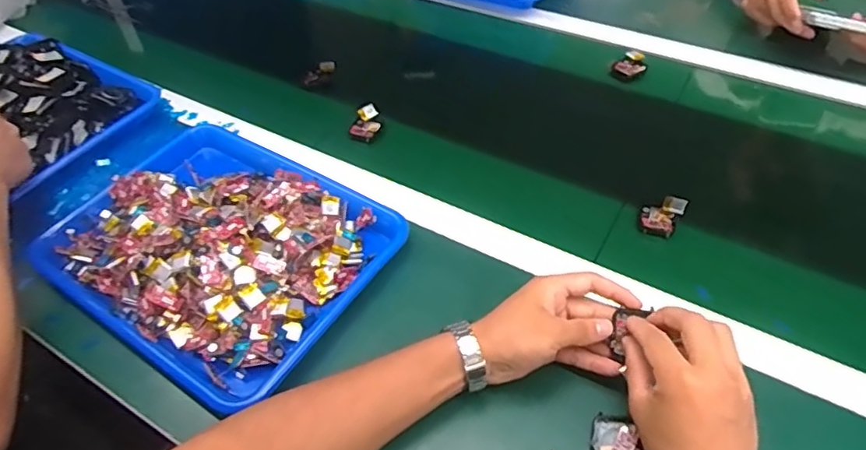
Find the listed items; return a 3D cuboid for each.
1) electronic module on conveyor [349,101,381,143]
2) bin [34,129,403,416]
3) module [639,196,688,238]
[{"bbox_3d":[-0.084,-0.133,0.720,0.031,0.018,0.058,10,51,12],"label":"electronic module on conveyor"},{"bbox_3d":[-0.214,0.018,0.564,0.318,0.049,0.247,26,56,24],"label":"bin"},{"bbox_3d":[0.242,-0.011,0.593,0.037,0.017,0.049,27,56,25],"label":"module"}]

